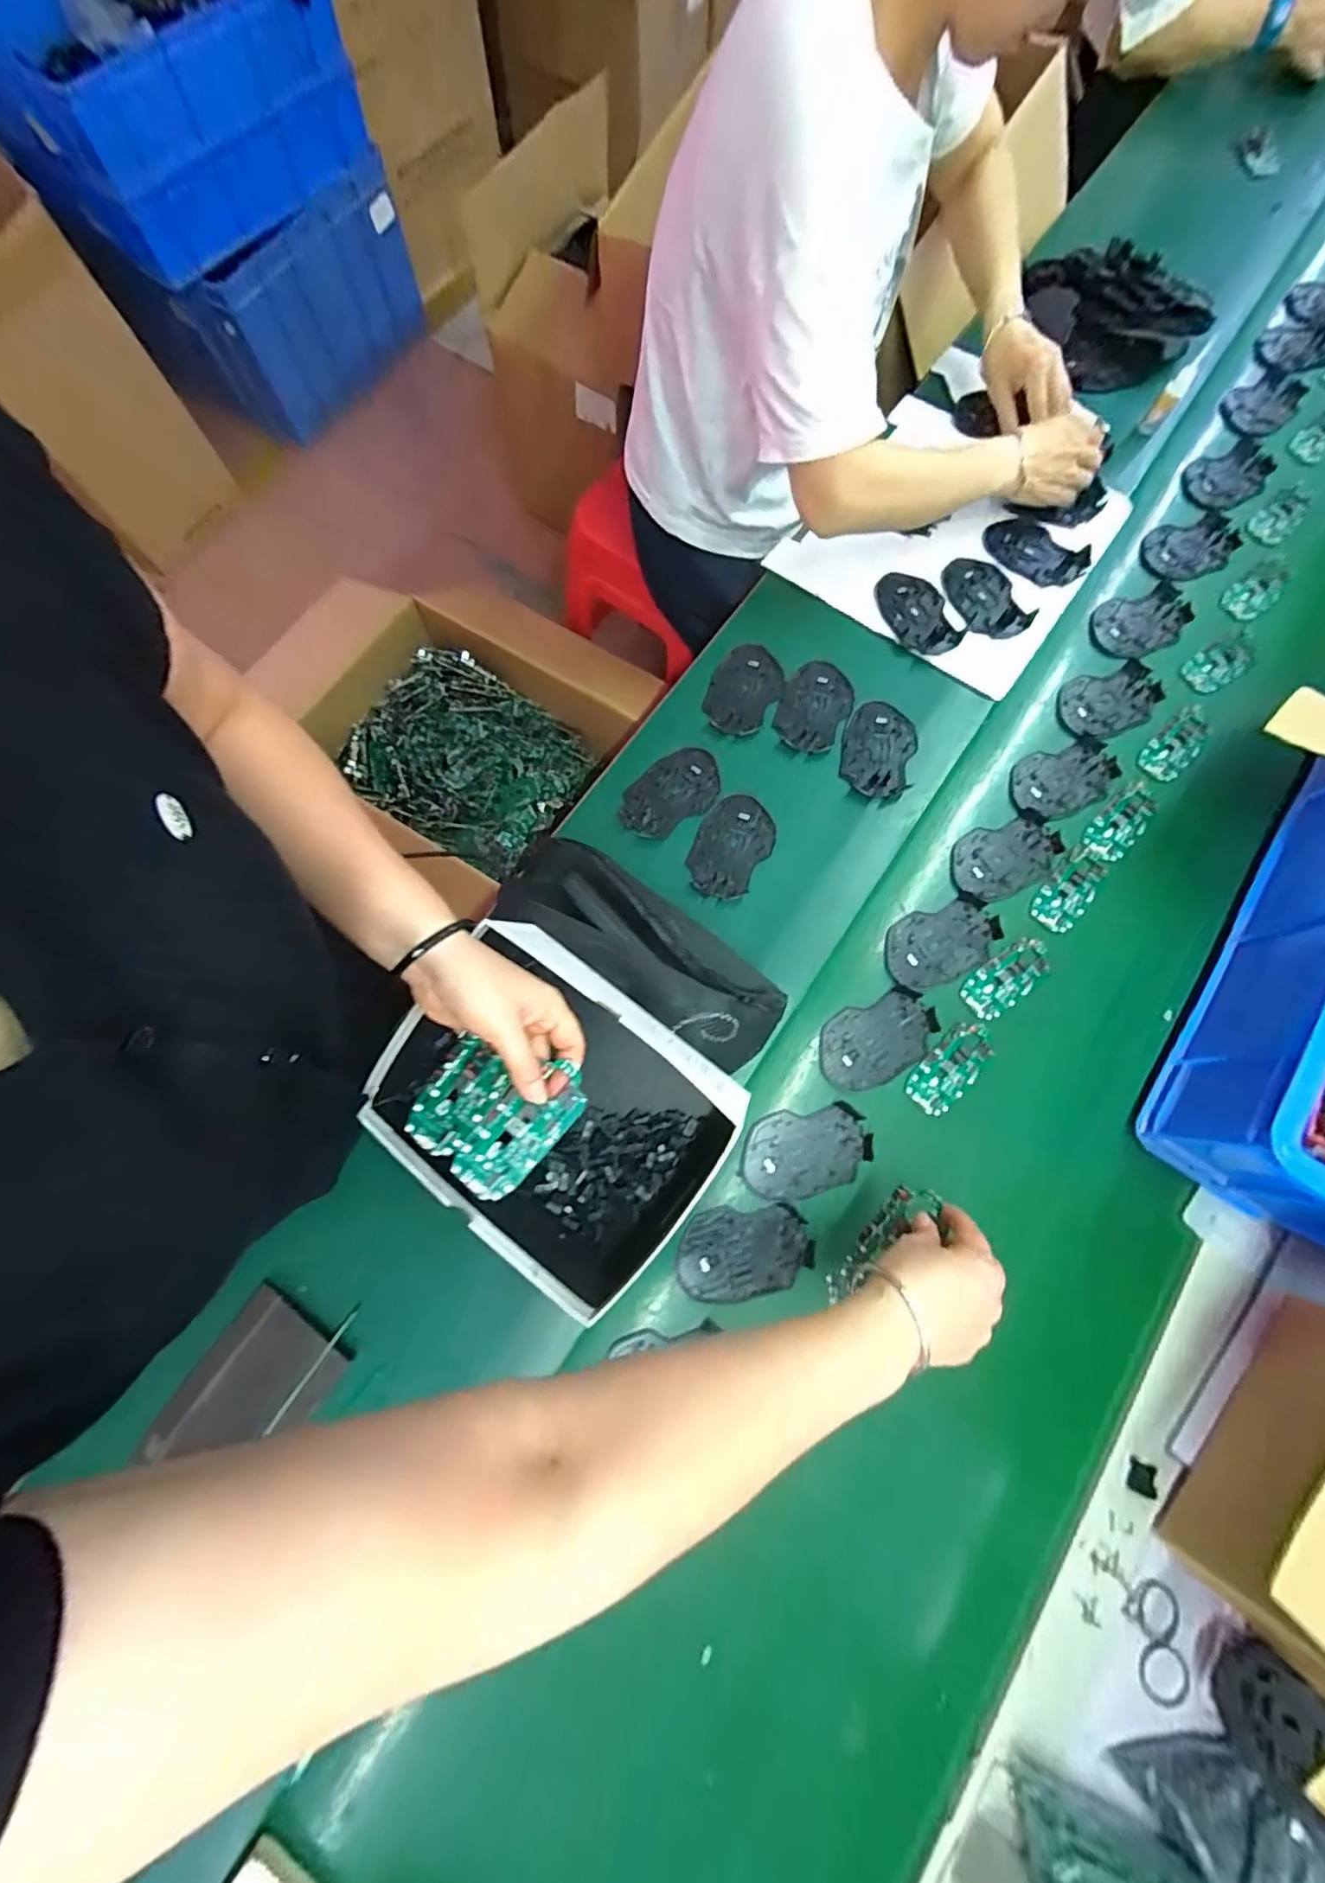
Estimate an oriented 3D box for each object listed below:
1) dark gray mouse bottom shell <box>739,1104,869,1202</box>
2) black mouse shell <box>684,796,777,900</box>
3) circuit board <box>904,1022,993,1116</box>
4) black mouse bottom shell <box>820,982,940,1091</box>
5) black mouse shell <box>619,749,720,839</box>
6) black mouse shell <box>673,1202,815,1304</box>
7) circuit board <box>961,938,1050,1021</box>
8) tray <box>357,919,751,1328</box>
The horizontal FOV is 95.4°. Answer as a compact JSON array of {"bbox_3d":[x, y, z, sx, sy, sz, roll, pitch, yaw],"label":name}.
[{"bbox_3d":[0.129,0.189,0.542,0.114,0.007,0.072,-9,75,-3],"label":"dark gray mouse bottom shell"},{"bbox_3d":[0.069,-0.097,0.613,0.073,0.015,0.110,30,76,7],"label":"black mouse shell"},{"bbox_3d":[0.269,0.118,0.563,0.044,0.005,0.095,42,78,10],"label":"circuit board"},{"bbox_3d":[0.203,0.092,0.569,0.116,0.007,0.073,-28,77,-8],"label":"black mouse bottom shell"},{"bbox_3d":[0.008,-0.155,0.634,0.113,0.008,0.071,-30,77,-8],"label":"black mouse shell"},{"bbox_3d":[0.072,0.269,0.521,0.114,0.015,0.070,-1,75,-1],"label":"black mouse shell"},{"bbox_3d":[0.335,0.035,0.584,0.098,0.004,0.042,-35,78,-10],"label":"circuit board"},{"bbox_3d":[-0.089,0.133,0.496,0.275,0.069,0.202,37,77,9],"label":"tray"}]

